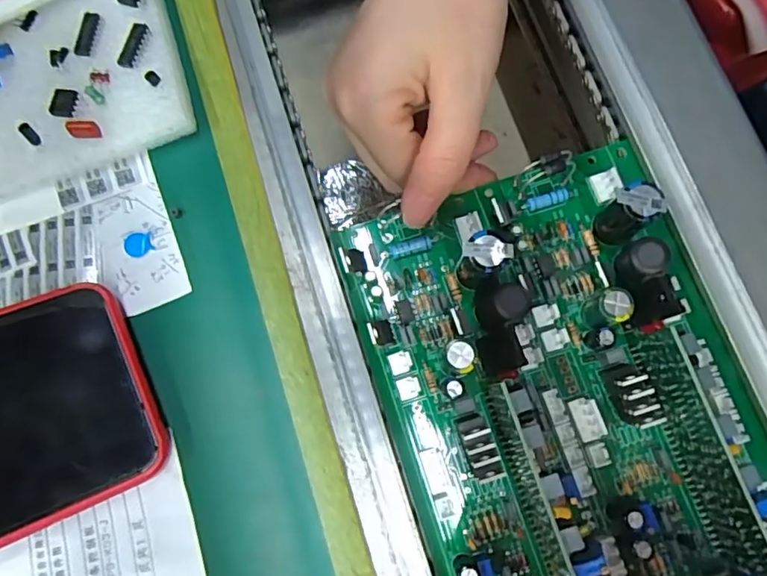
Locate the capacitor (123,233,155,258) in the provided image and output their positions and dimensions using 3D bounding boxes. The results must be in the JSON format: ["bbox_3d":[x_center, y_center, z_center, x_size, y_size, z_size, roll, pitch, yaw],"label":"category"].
[{"bbox_3d":[-0.098,-0.018,0.214,0.012,0.004,0.010,-7,77,-1],"label":"capacitor"}]

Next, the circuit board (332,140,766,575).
[{"bbox_3d":[0.068,0.035,0.195,0.128,0.038,0.172,-18,78,-5],"label":"circuit board"}]

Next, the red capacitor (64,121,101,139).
[{"bbox_3d":[-0.116,-0.061,0.209,0.011,0.007,0.004,-3,77,-2],"label":"red capacitor"}]

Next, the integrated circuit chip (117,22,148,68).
[{"bbox_3d":[-0.102,-0.099,0.219,0.009,0.005,0.020,11,77,2],"label":"integrated circuit chip"}]

